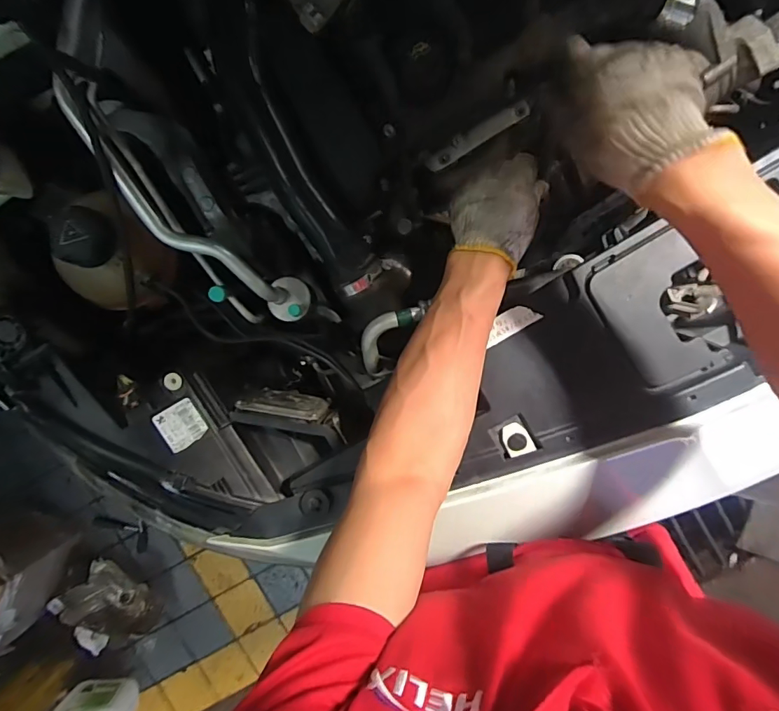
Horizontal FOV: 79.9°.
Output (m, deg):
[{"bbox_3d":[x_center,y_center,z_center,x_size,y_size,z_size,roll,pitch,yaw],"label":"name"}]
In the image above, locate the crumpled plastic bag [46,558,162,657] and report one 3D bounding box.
[{"bbox_3d":[-0.783,0.710,1.304,0.244,0.039,0.183,48,58,-4],"label":"crumpled plastic bag"}]

